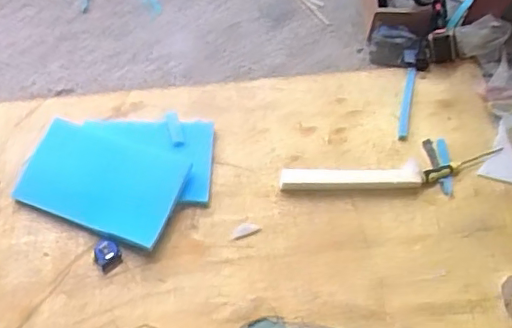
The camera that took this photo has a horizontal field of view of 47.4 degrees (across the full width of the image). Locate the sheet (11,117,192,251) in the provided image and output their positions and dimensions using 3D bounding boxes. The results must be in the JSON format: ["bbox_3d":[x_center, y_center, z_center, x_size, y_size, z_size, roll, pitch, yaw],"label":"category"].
[{"bbox_3d":[-0.388,0.040,1.446,0.397,0.017,0.247,18,60,15],"label":"sheet"}]

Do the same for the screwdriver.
[{"bbox_3d":[0.513,0.003,1.442,0.214,0.019,0.030,-17,64,-11],"label":"screwdriver"}]

